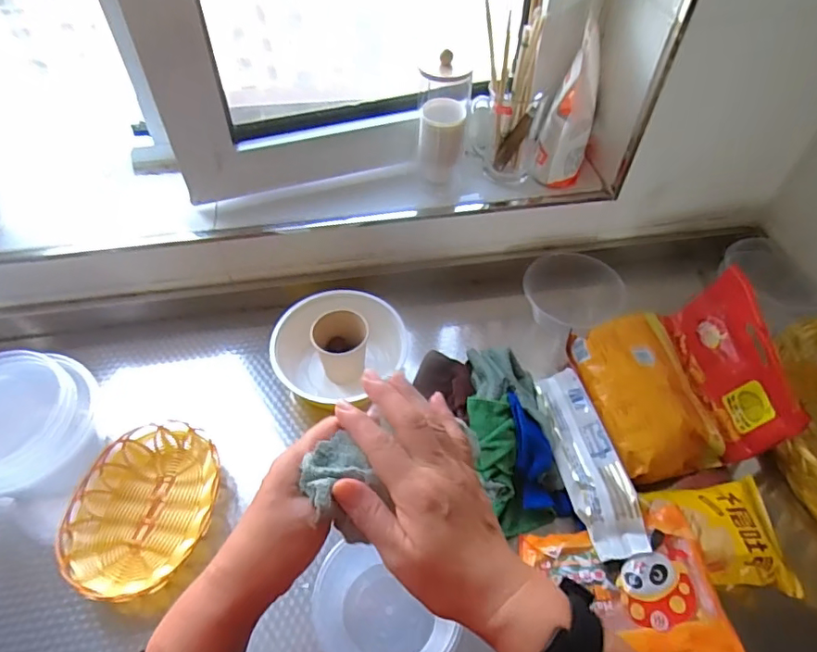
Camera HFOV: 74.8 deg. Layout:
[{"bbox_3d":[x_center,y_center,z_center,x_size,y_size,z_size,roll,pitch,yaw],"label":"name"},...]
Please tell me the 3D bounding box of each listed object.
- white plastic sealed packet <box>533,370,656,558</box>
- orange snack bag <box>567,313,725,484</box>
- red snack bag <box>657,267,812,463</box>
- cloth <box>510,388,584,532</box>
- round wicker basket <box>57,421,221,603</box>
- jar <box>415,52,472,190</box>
[{"bbox_3d":[0.202,0.146,0.604,0.059,0.032,0.221,-8,53,-6],"label":"white plastic sealed packet"},{"bbox_3d":[0.300,0.080,0.664,0.150,0.051,0.198,-13,53,-10],"label":"orange snack bag"},{"bbox_3d":[0.392,0.045,0.655,0.040,0.134,0.211,-6,52,-5],"label":"red snack bag"},{"bbox_3d":[0.145,0.157,0.614,0.053,0.026,0.158,-15,80,-12],"label":"cloth"},{"bbox_3d":[-0.289,0.200,0.589,0.137,0.047,0.182,4,52,3],"label":"round wicker basket"},{"bbox_3d":[0.046,-0.267,0.732,0.066,0.152,0.057,5,52,3],"label":"jar"}]

